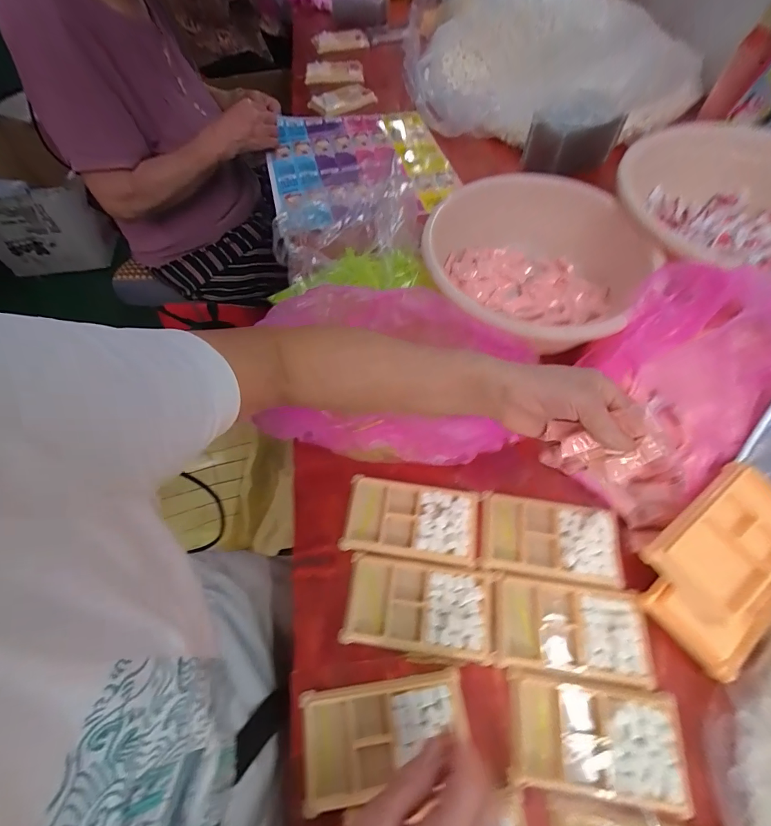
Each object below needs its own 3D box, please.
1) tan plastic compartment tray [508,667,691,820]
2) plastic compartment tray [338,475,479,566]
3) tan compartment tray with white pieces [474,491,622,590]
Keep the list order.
[{"bbox_3d":[0.175,0.270,0.330,0.134,0.013,0.076,7,61,5],"label":"tan plastic compartment tray"},{"bbox_3d":[0.027,0.111,0.419,0.138,0.011,0.074,7,61,5],"label":"plastic compartment tray"},{"bbox_3d":[0.168,0.128,0.405,0.136,0.012,0.076,9,61,6],"label":"tan compartment tray with white pieces"}]

